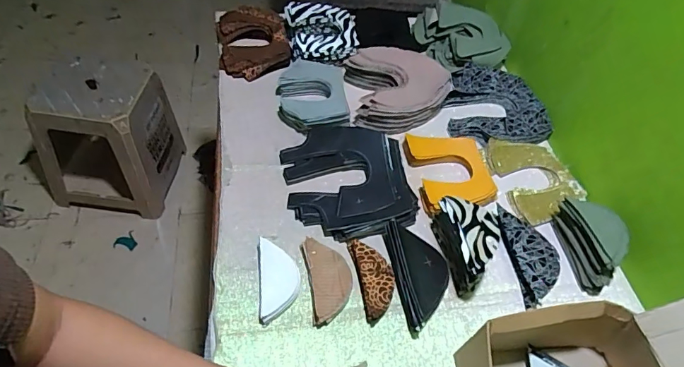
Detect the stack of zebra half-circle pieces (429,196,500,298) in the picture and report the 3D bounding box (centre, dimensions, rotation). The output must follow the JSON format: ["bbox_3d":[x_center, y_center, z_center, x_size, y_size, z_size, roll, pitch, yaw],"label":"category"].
[{"bbox_3d":[0.181,0.082,0.627,0.064,0.067,0.124,-5,52,-11],"label":"stack of zebra half-circle pieces"}]

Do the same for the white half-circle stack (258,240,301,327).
[{"bbox_3d":[-0.084,0.127,0.593,0.052,0.016,0.109,-2,53,-10],"label":"white half-circle stack"}]

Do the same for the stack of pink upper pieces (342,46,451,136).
[{"bbox_3d":[0.108,-0.182,0.838,0.182,0.056,0.180,-2,53,-11],"label":"stack of pink upper pieces"}]

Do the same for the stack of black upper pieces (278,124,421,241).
[{"bbox_3d":[0.009,-0.011,0.707,0.190,0.029,0.210,-5,54,-13],"label":"stack of black upper pieces"}]

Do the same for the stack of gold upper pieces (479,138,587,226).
[{"bbox_3d":[0.331,-0.014,0.765,0.134,0.025,0.164,-13,56,-18],"label":"stack of gold upper pieces"}]

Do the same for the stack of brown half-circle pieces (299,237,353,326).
[{"bbox_3d":[-0.019,0.128,0.604,0.059,0.016,0.116,-6,54,-13],"label":"stack of brown half-circle pieces"}]

